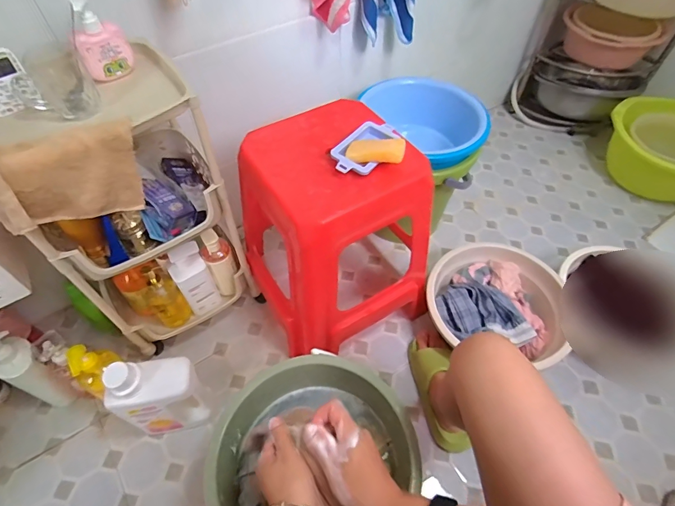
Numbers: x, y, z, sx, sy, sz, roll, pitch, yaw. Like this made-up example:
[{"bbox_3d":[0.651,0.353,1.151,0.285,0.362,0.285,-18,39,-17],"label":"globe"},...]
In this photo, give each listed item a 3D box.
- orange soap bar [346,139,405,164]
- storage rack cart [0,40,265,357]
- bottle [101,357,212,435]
[{"bbox_3d":[0.067,-0.181,0.686,0.100,0.019,0.056,5,53,5],"label":"orange soap bar"},{"bbox_3d":[-0.404,-0.060,0.839,0.311,0.528,0.261,-30,58,-20],"label":"storage rack cart"},{"bbox_3d":[-0.348,0.284,0.779,0.149,0.261,0.071,-12,54,-8],"label":"bottle"}]

